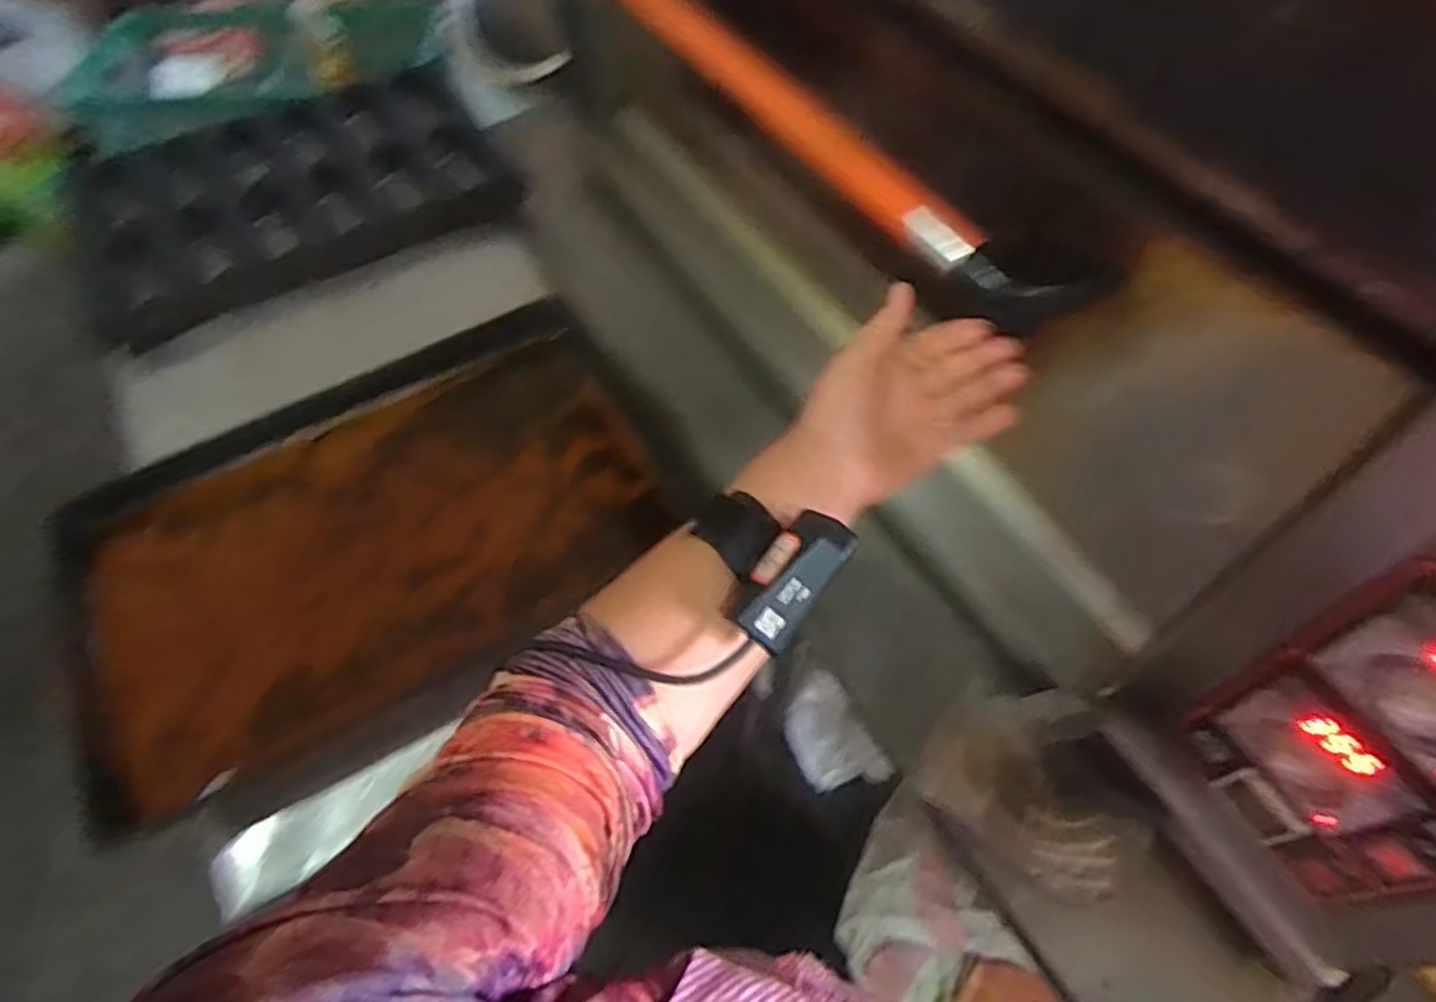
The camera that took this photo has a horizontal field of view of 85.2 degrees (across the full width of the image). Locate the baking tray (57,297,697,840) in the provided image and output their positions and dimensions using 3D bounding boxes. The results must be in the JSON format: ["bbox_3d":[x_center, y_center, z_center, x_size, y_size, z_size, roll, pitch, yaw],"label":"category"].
[{"bbox_3d":[-0.363,0.021,0.856,0.613,0.059,0.419,-28,65,-19],"label":"baking tray"}]

